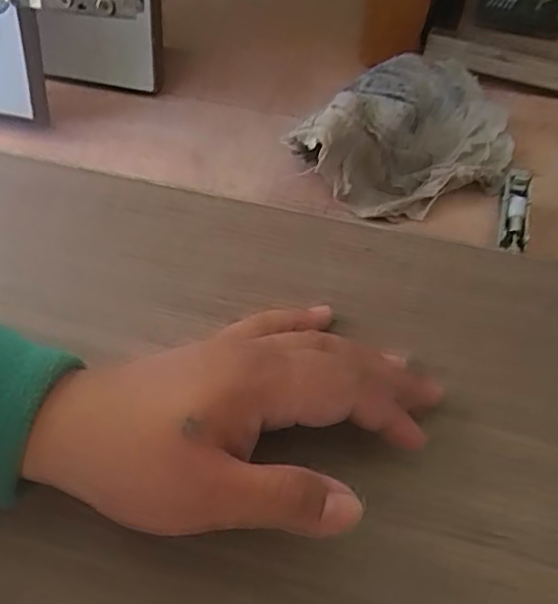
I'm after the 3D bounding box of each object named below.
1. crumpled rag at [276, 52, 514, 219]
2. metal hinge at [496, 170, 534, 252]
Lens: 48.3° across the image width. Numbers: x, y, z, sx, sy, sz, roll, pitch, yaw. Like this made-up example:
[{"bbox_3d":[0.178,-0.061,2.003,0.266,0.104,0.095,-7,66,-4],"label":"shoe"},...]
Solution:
[{"bbox_3d":[0.099,-0.127,0.428,0.133,0.055,0.177,35,62,20],"label":"crumpled rag"},{"bbox_3d":[0.149,-0.056,0.394,0.018,0.010,0.056,12,69,7],"label":"metal hinge"}]

